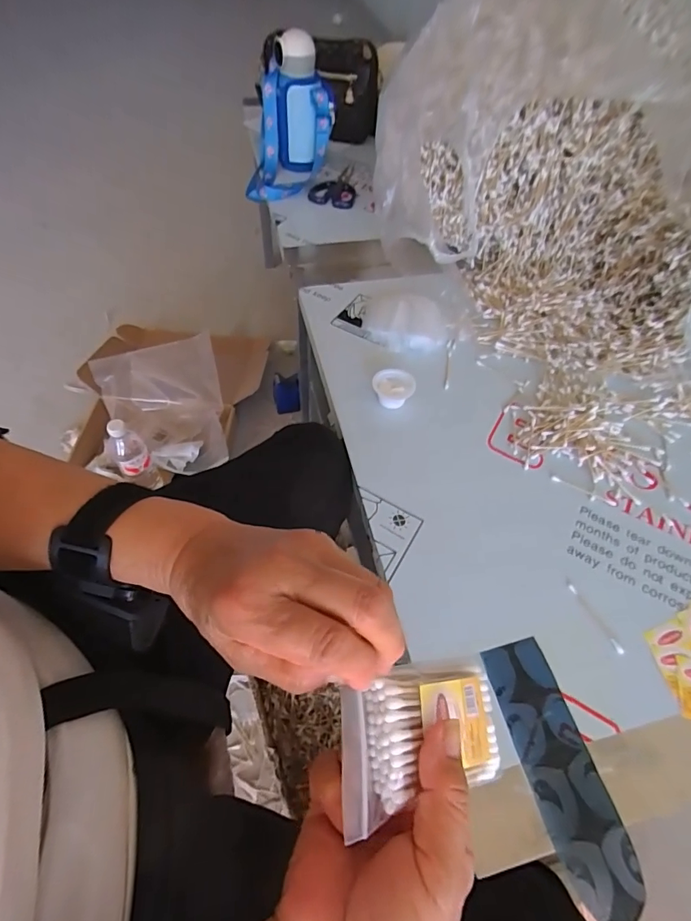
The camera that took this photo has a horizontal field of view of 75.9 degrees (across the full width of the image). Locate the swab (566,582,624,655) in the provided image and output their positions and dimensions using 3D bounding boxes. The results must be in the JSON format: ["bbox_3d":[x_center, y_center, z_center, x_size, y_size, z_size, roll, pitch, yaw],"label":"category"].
[{"bbox_3d":[0.247,0.154,0.438,0.008,0.004,0.075,-21,60,-14],"label":"swab"}]

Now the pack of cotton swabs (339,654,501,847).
[{"bbox_3d":[0.039,0.131,0.214,0.088,0.013,0.059,3,70,-26],"label":"pack of cotton swabs"}]

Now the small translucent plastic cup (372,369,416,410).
[{"bbox_3d":[0.062,-0.092,0.582,0.053,0.028,0.049,2,56,-3],"label":"small translucent plastic cup"}]

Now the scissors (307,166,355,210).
[{"bbox_3d":[-0.025,-0.559,0.908,0.092,0.020,0.143,3,56,-2],"label":"scissors"}]

